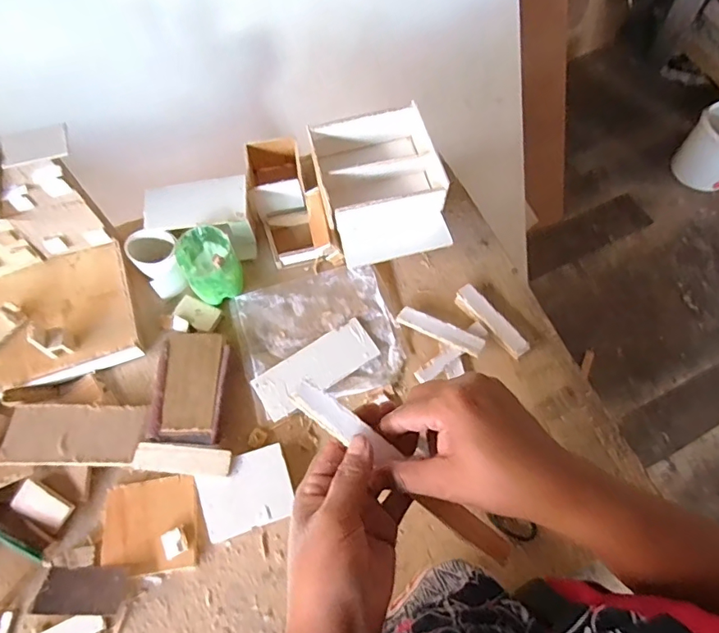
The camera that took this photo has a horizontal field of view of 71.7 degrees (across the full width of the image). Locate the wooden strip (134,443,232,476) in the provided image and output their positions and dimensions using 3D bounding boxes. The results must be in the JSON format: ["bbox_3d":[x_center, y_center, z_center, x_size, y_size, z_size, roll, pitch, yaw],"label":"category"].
[{"bbox_3d":[-0.161,0.131,0.458,0.087,0.010,0.025,3,65,3],"label":"wooden strip"}]

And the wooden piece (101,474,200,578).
[{"bbox_3d":[-0.185,0.184,0.439,0.081,0.009,0.076,-9,65,-3],"label":"wooden piece"}]

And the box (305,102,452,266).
[{"bbox_3d":[0.023,-0.140,0.558,0.128,0.085,0.146,-13,65,-4],"label":"box"}]

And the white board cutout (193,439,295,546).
[{"bbox_3d":[-0.102,0.157,0.447,0.081,0.004,0.064,-19,67,-6],"label":"white board cutout"}]

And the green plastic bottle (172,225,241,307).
[{"bbox_3d":[-0.155,-0.054,0.518,0.056,0.069,0.059,-1,65,1],"label":"green plastic bottle"}]

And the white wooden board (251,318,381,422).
[{"bbox_3d":[-0.043,0.051,0.506,0.126,0.007,0.049,-32,73,-16],"label":"white wooden board"}]

